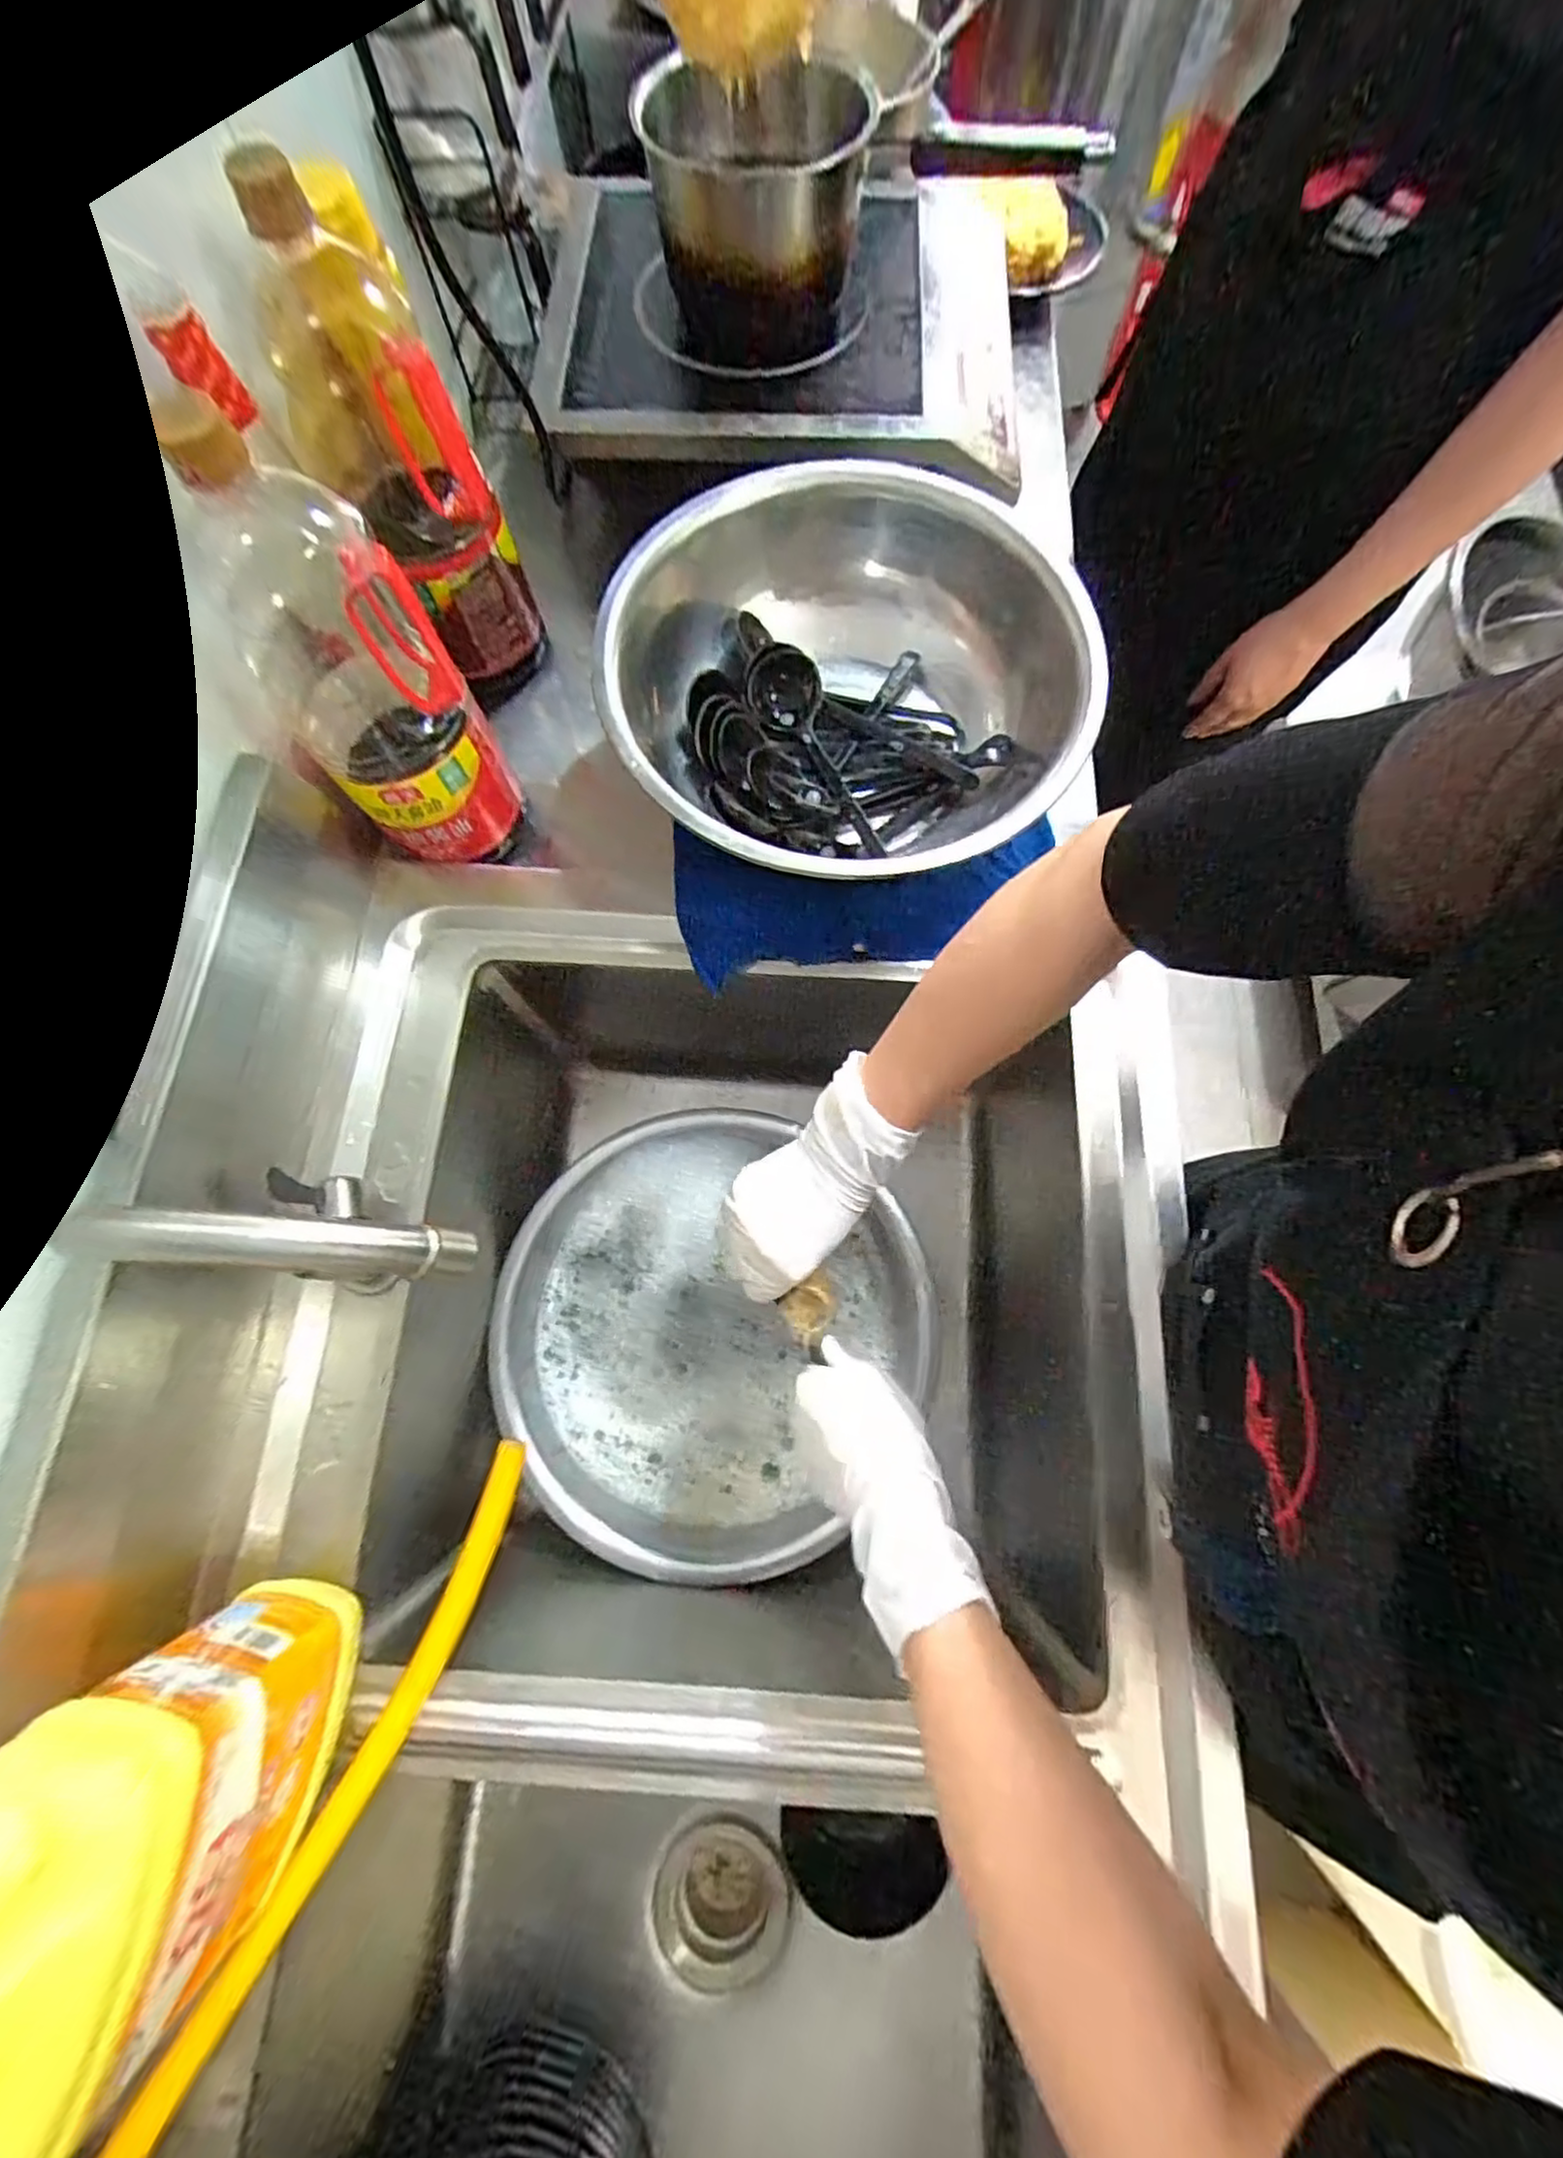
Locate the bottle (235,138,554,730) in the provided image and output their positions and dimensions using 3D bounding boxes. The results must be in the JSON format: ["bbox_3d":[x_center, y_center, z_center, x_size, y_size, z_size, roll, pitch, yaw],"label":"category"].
[{"bbox_3d":[-0.267,-0.414,0.514,0.110,0.283,0.098,-1,70,-1],"label":"bottle"}]

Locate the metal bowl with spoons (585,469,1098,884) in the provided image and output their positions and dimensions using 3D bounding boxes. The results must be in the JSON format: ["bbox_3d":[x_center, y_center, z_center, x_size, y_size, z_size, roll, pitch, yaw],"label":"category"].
[{"bbox_3d":[0.049,-0.291,0.551,0.322,0.106,0.343,0,70,0],"label":"metal bowl with spoons"}]

